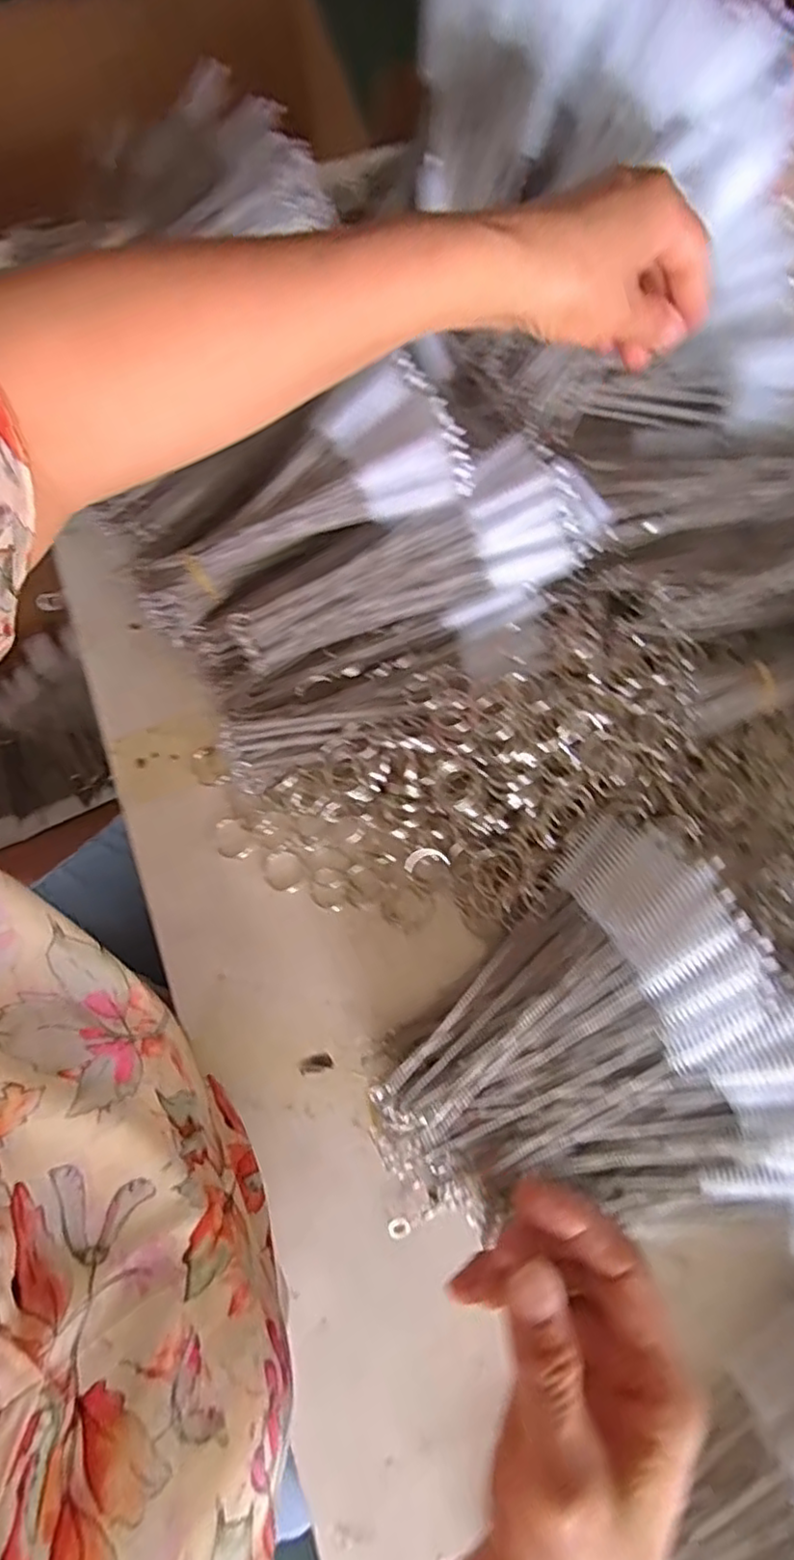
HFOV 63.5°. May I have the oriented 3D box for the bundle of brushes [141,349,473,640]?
[{"bbox_3d":[-0.062,-0.159,0.377,0.202,0.036,0.078,-27,78,13],"label":"bundle of brushes"}]

